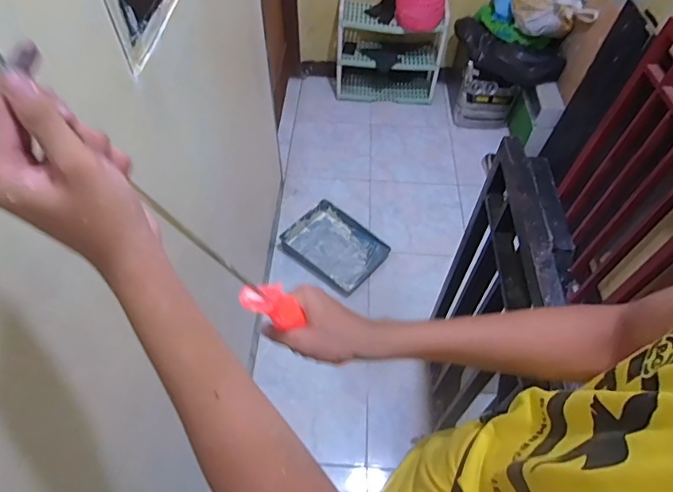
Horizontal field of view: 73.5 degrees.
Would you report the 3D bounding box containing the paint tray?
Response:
[{"bbox_3d":[-0.007,-0.004,1.796,0.383,0.037,0.298,36,60,21],"label":"paint tray"}]

